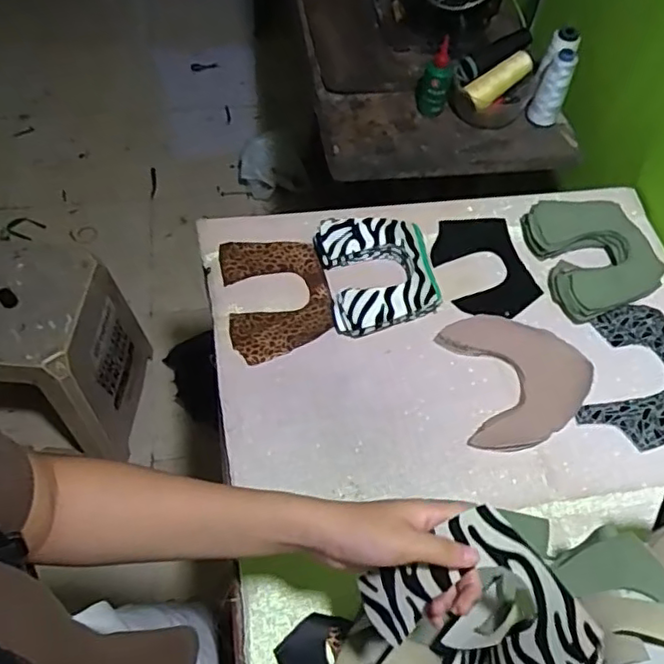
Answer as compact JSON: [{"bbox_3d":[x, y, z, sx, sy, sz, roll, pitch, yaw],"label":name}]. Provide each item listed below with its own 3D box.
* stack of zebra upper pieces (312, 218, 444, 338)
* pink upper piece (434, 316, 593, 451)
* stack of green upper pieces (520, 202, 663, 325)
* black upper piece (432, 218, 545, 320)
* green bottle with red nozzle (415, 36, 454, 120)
[{"bbox_3d":[0.057,-0.074,0.776,0.132,0.036,0.156,-9,59,-10],"label":"stack of zebra upper pieces"},{"bbox_3d":[0.219,0.051,0.721,0.160,0.009,0.163,-7,58,-9],"label":"pink upper piece"},{"bbox_3d":[0.336,-0.100,0.806,0.138,0.042,0.174,-9,59,-10],"label":"stack of green upper pieces"},{"bbox_3d":[0.196,-0.084,0.813,0.113,0.011,0.158,-14,61,-11],"label":"black upper piece"},{"bbox_3d":[0.155,-0.381,0.939,0.052,0.109,0.047,13,57,4],"label":"green bottle with red nozzle"}]

